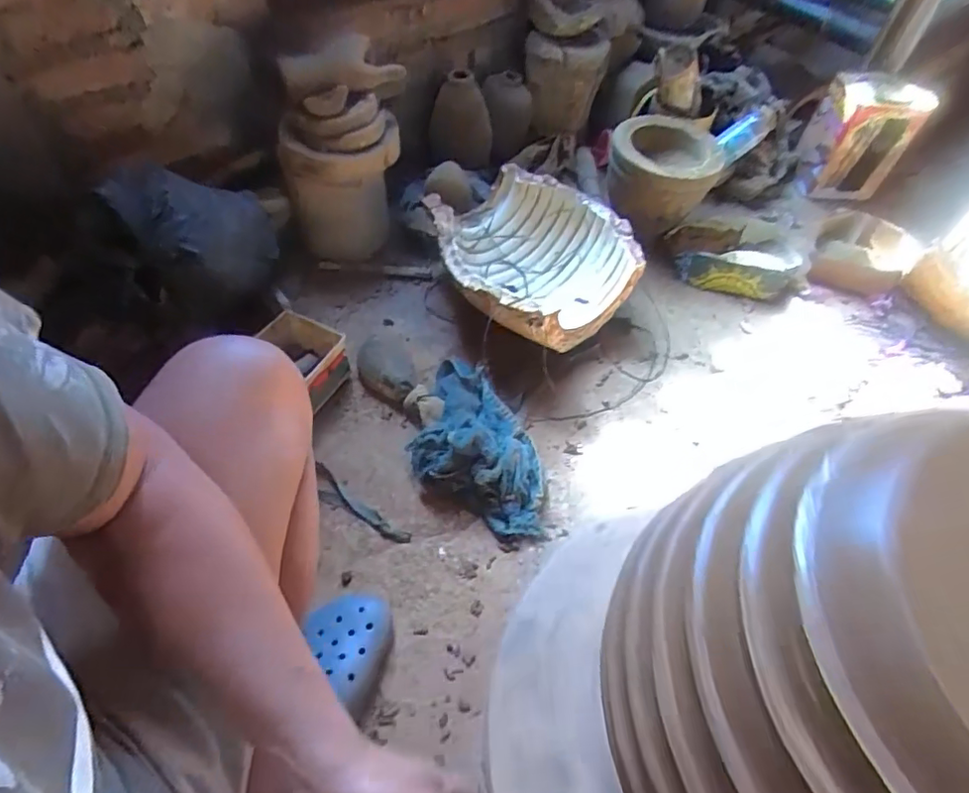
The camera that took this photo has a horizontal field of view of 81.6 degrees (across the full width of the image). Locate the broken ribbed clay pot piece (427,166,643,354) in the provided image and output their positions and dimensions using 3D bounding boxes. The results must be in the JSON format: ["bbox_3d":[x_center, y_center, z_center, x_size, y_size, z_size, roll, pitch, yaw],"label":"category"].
[{"bbox_3d":[0.076,-0.249,1.026,0.337,0.153,0.337,1,56,-2],"label":"broken ribbed clay pot piece"}]

